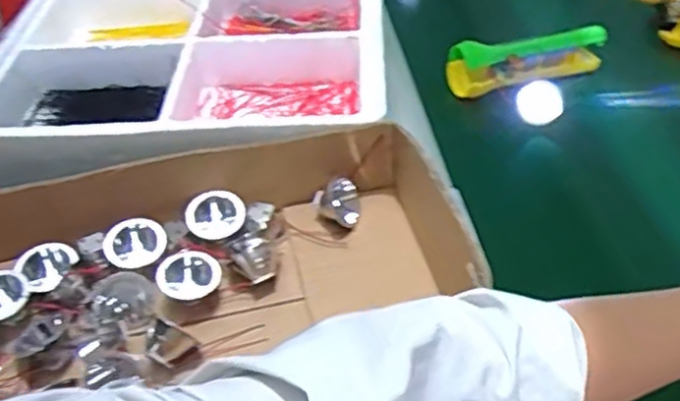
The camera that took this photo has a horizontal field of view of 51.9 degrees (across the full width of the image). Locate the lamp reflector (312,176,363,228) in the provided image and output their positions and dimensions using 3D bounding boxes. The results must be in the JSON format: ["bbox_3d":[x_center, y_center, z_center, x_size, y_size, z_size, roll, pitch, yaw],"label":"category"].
[{"bbox_3d":[-0.002,0.004,0.586,0.039,0.036,0.032,-2,43,2],"label":"lamp reflector"}]

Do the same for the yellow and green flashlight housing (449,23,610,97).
[{"bbox_3d":[0.203,-0.153,0.759,0.180,0.039,0.052,-12,43,-9],"label":"yellow and green flashlight housing"}]

